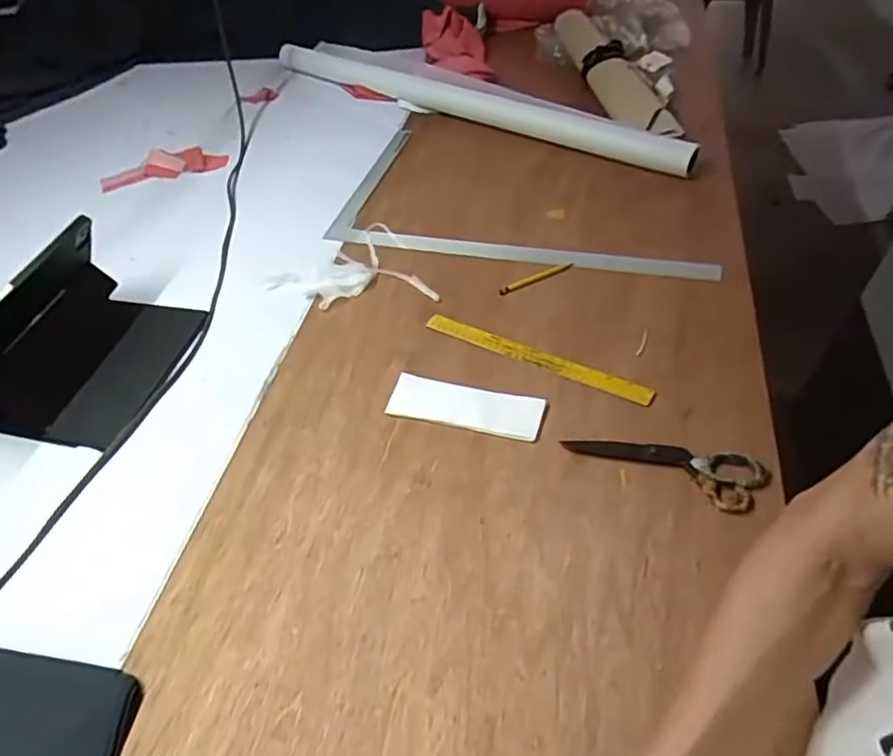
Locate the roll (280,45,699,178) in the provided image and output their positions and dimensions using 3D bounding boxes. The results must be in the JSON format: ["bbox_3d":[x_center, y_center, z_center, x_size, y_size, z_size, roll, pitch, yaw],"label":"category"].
[{"bbox_3d":[0.001,-0.579,1.212,1.025,0.051,0.058,28,57,27],"label":"roll"}]

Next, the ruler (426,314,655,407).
[{"bbox_3d":[0.110,-0.029,0.763,0.307,0.009,0.027,22,55,23],"label":"ruler"}]

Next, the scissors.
[{"bbox_3d":[0.228,0.093,0.634,0.202,0.016,0.065,11,51,16],"label":"scissors"}]

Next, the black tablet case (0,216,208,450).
[{"bbox_3d":[-0.477,-0.059,0.772,0.179,0.173,0.256,12,52,17],"label":"black tablet case"}]

